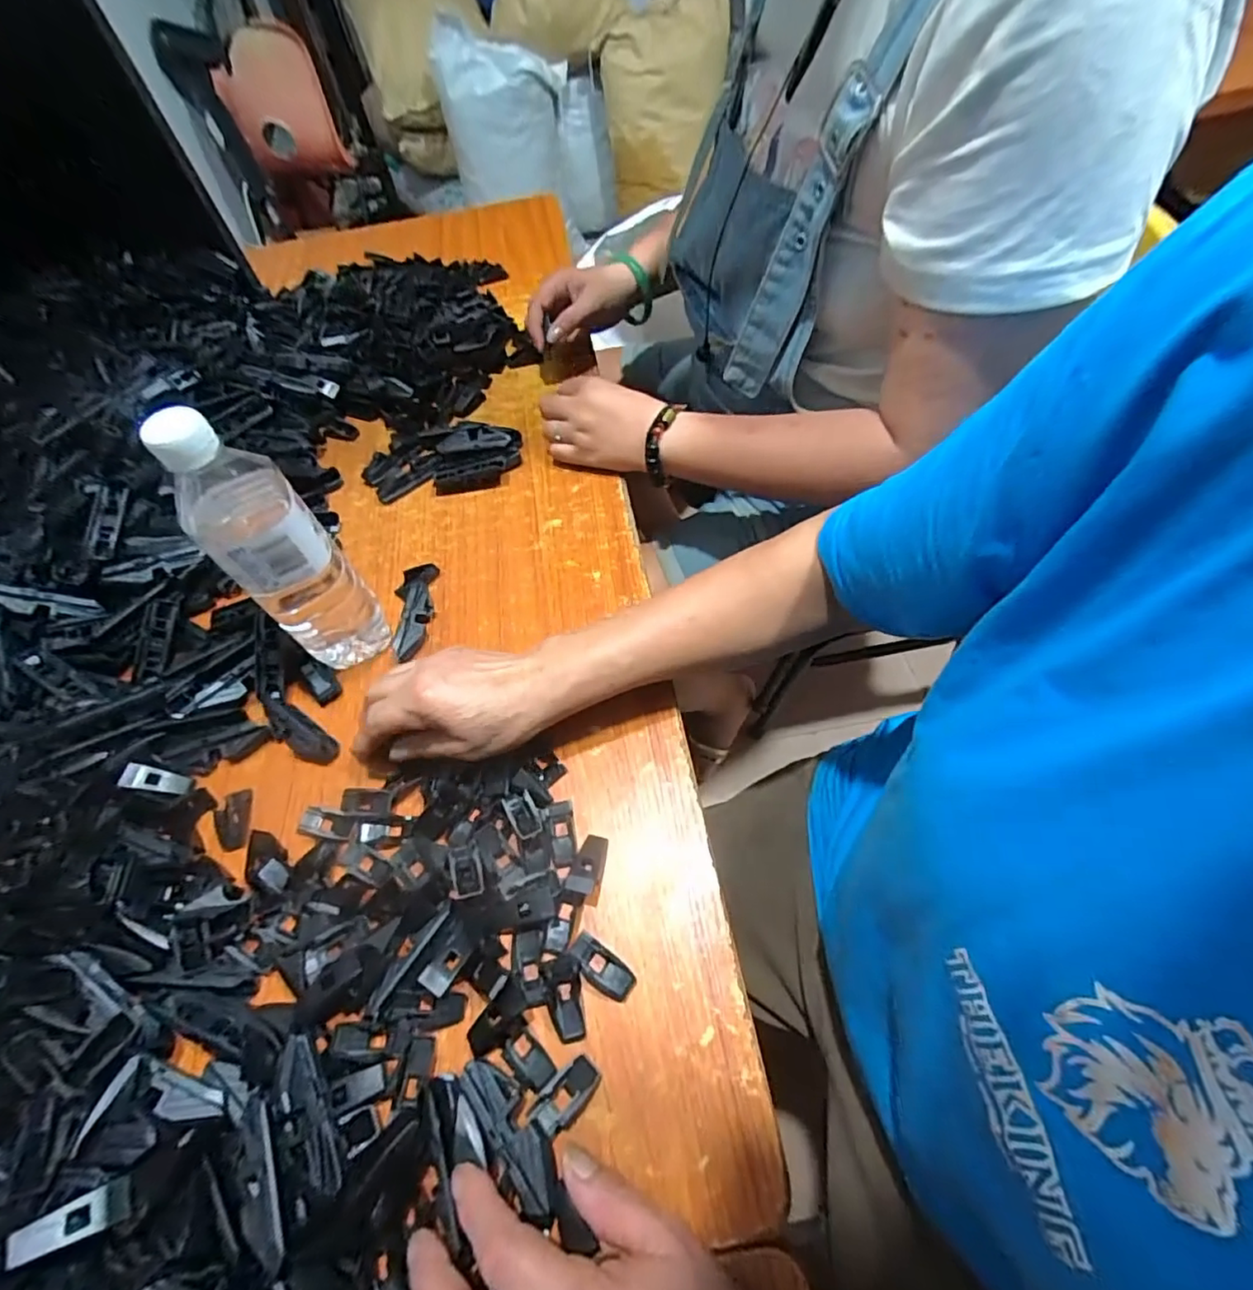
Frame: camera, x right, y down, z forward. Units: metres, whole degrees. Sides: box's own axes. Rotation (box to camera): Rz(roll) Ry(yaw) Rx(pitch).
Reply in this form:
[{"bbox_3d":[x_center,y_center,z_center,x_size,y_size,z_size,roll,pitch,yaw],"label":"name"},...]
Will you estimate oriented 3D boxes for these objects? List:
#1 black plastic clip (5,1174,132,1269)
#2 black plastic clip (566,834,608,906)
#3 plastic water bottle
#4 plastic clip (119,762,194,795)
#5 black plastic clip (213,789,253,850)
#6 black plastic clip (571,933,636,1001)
[{"bbox_3d":[-0.249,0.259,0.260,0.040,0.005,0.017,2,45,-43],"label":"black plastic clip"},{"bbox_3d":[-0.025,0.140,0.367,0.018,0.012,0.040,6,57,8],"label":"black plastic clip"},{"bbox_3d":[-0.237,-0.058,0.403,0.066,0.212,0.053,-34,60,-17],"label":"plastic water bottle"},{"bbox_3d":[-0.340,0.098,0.420,0.044,0.004,0.017,15,56,-11],"label":"plastic clip"},{"bbox_3d":[-0.279,0.125,0.412,0.024,0.004,0.041,-14,56,-5],"label":"black plastic clip"},{"bbox_3d":[-0.015,0.189,0.340,0.042,0.004,0.019,30,63,22],"label":"black plastic clip"}]

